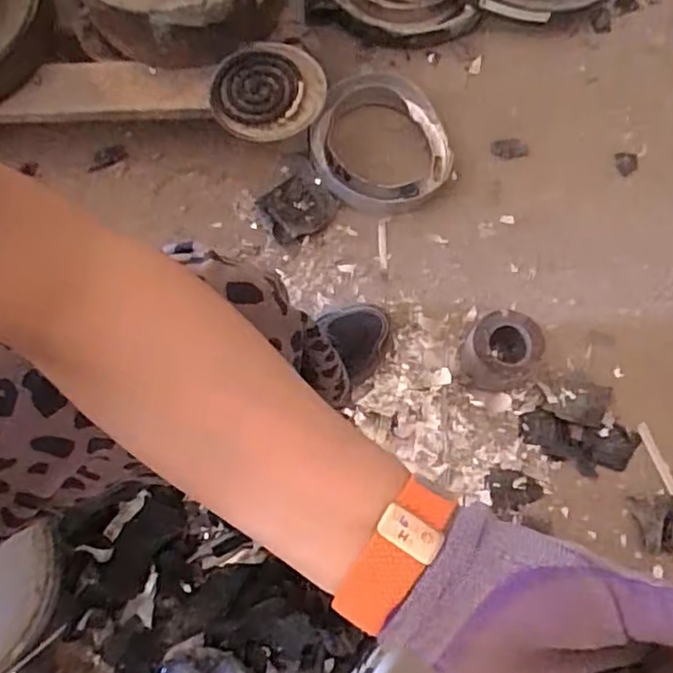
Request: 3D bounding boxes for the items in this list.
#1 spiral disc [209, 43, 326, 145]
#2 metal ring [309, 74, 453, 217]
[{"bbox_3d":[-0.084,-0.302,0.767,0.138,0.034,0.114,-16,75,-6],"label":"spiral disc"},{"bbox_3d":[0.062,-0.267,0.873,0.192,0.052,0.199,1,74,-2],"label":"metal ring"}]

